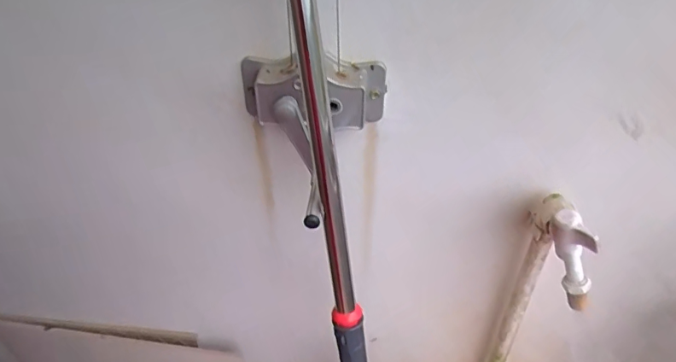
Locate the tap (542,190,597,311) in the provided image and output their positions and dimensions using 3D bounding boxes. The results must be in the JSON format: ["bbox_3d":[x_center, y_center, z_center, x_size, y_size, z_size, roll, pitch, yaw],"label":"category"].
[{"bbox_3d":[0.227,0.069,0.461,0.037,0.118,0.034,-23,12,-26],"label":"tap"}]

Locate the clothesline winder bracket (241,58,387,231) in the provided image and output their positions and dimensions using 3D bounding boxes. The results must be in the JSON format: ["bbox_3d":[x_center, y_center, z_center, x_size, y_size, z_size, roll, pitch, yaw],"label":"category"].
[{"bbox_3d":[-0.024,-0.041,0.458,0.136,0.130,0.098,1,38,2],"label":"clothesline winder bracket"}]

